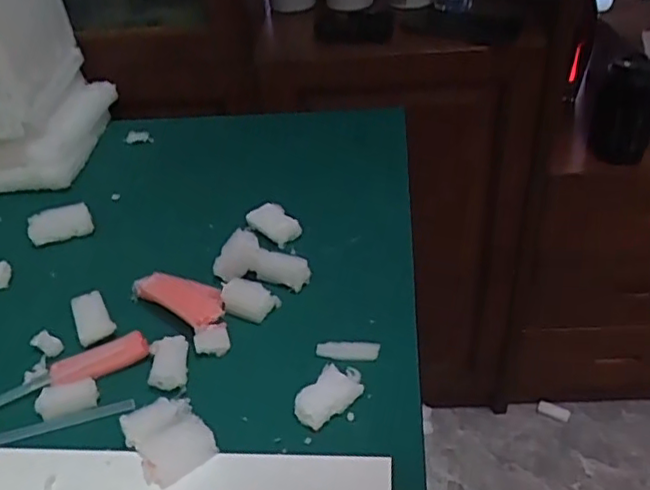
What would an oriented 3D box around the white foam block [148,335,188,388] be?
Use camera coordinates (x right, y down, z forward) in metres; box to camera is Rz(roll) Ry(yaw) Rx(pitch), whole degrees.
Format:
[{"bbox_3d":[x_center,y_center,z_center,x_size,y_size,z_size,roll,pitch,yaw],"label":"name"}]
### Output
[{"bbox_3d":[-0.123,0.092,0.497,0.030,0.015,0.042,-4,38,0],"label":"white foam block"}]

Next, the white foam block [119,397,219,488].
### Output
[{"bbox_3d":[-0.107,0.134,0.435,0.047,0.022,0.054,-28,44,-27],"label":"white foam block"}]

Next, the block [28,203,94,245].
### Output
[{"bbox_3d":[-0.279,-0.023,0.666,0.062,0.015,0.040,-14,39,-12],"label":"block"}]

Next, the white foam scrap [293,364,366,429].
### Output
[{"bbox_3d":[0.002,0.112,0.470,0.032,0.014,0.052,26,47,33],"label":"white foam scrap"}]

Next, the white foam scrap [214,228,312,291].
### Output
[{"bbox_3d":[-0.059,0.013,0.577,0.088,0.047,0.019,7,39,14],"label":"white foam scrap"}]

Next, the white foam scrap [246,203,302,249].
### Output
[{"bbox_3d":[-0.053,-0.021,0.644,0.058,0.032,0.024,27,47,33],"label":"white foam scrap"}]

